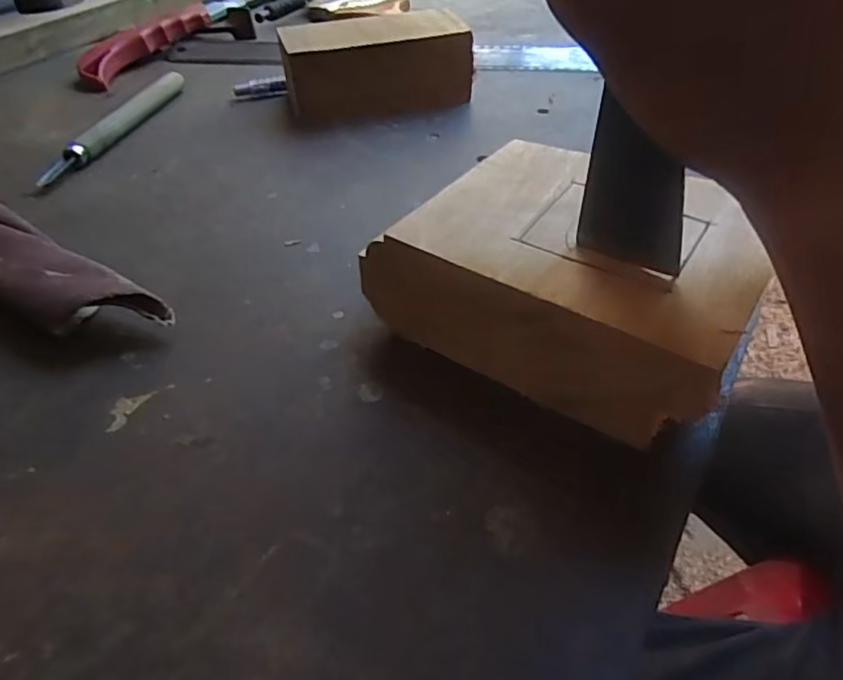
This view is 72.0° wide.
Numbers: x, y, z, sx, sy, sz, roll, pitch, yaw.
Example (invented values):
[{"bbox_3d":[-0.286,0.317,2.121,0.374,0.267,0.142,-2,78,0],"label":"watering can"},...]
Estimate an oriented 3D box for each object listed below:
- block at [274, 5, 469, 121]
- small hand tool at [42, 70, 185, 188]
[{"bbox_3d":[-0.024,-0.156,0.327,0.106,0.037,0.060,-13,48,-11],"label":"block"},{"bbox_3d":[-0.165,-0.120,0.319,0.009,0.011,0.128,8,47,8],"label":"small hand tool"}]

